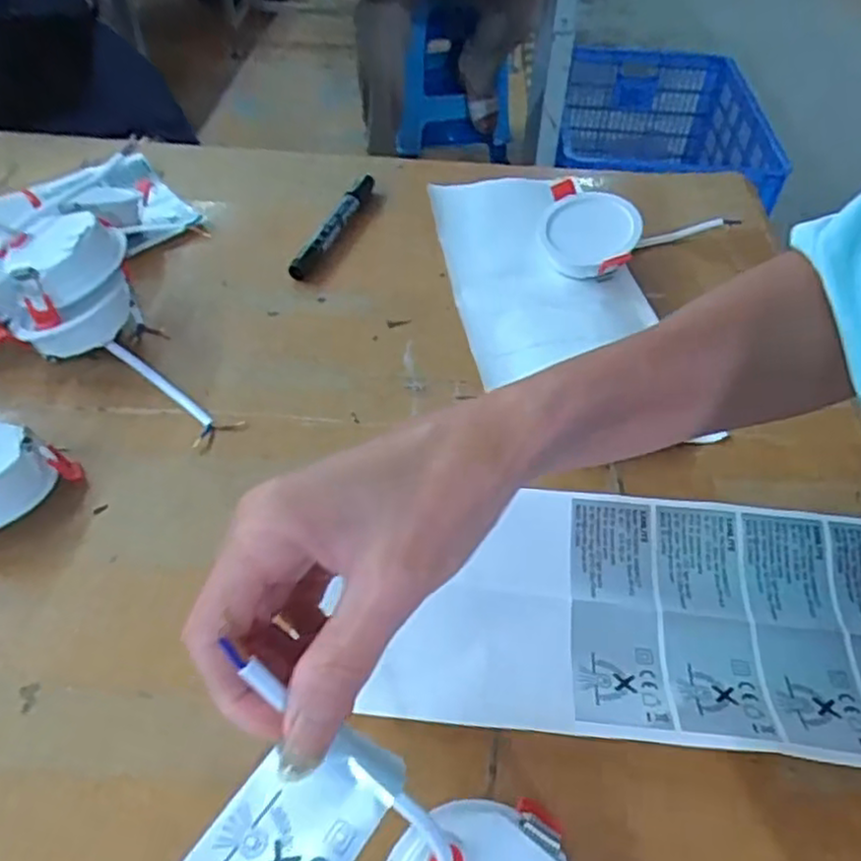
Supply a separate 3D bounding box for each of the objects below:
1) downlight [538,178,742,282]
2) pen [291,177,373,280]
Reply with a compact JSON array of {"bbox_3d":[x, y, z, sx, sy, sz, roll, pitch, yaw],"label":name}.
[{"bbox_3d":[0.153,-0.141,0.521,0.145,0.040,0.082,6,46,3],"label":"downlight"},{"bbox_3d":[-0.073,-0.164,0.551,0.016,0.020,0.142,14,47,11],"label":"pen"}]

